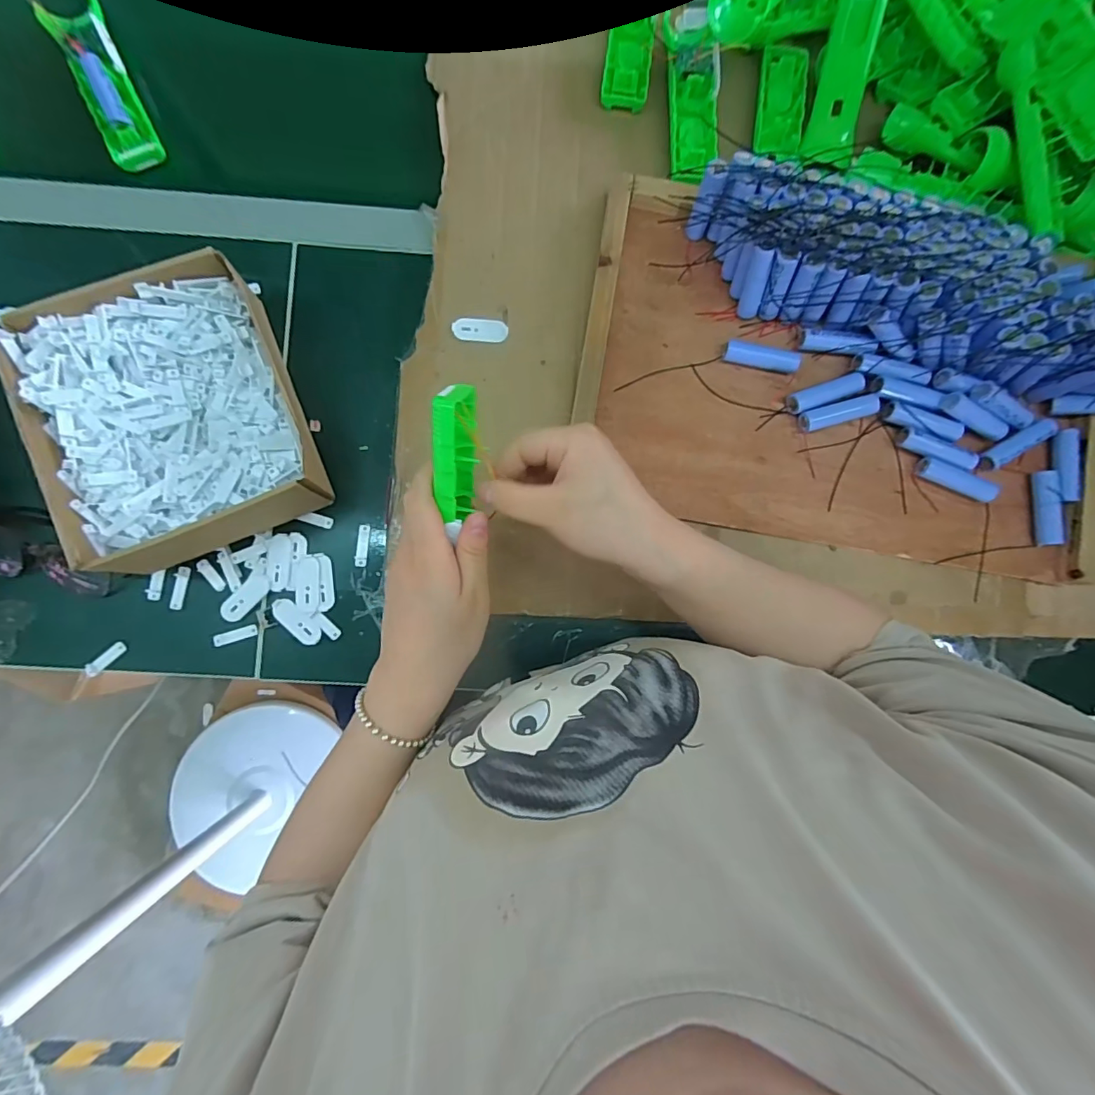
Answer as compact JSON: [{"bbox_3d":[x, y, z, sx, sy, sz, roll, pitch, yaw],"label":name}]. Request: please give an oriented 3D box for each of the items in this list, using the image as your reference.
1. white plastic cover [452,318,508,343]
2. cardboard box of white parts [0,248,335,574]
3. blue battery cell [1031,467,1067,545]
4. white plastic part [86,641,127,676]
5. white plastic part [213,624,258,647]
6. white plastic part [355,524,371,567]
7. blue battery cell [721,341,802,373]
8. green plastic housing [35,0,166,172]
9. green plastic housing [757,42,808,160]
[{"bbox_3d":[-0.062,-0.199,0.463,0.049,0.004,0.020,-2,85,-3],"label":"white plastic cover"},{"bbox_3d":[-0.302,-0.108,0.420,0.187,0.076,0.216,-22,86,-4],"label":"cardboard box of white parts"},{"bbox_3d":[0.454,-0.037,0.457,0.015,0.013,0.068,2,85,-2],"label":"blue battery cell"},{"bbox_3d":[-0.382,0.096,0.436,0.036,0.007,0.011,-40,88,-5],"label":"white plastic part"},{"bbox_3d":[-0.274,0.077,0.444,0.037,0.005,0.010,-18,86,-4],"label":"white plastic part"},{"bbox_3d":[-0.167,-0.001,0.455,0.011,0.004,0.038,4,85,-2],"label":"white plastic part"},{"bbox_3d":[0.192,-0.171,0.457,0.068,0.019,0.018,11,84,-1],"label":"blue battery cell"},{"bbox_3d":[-0.402,-0.423,0.458,0.048,0.030,0.155,-26,86,-4],"label":"green plastic housing"},{"bbox_3d":[0.223,-0.421,0.476,0.042,0.013,0.110,9,84,-1],"label":"green plastic housing"}]

